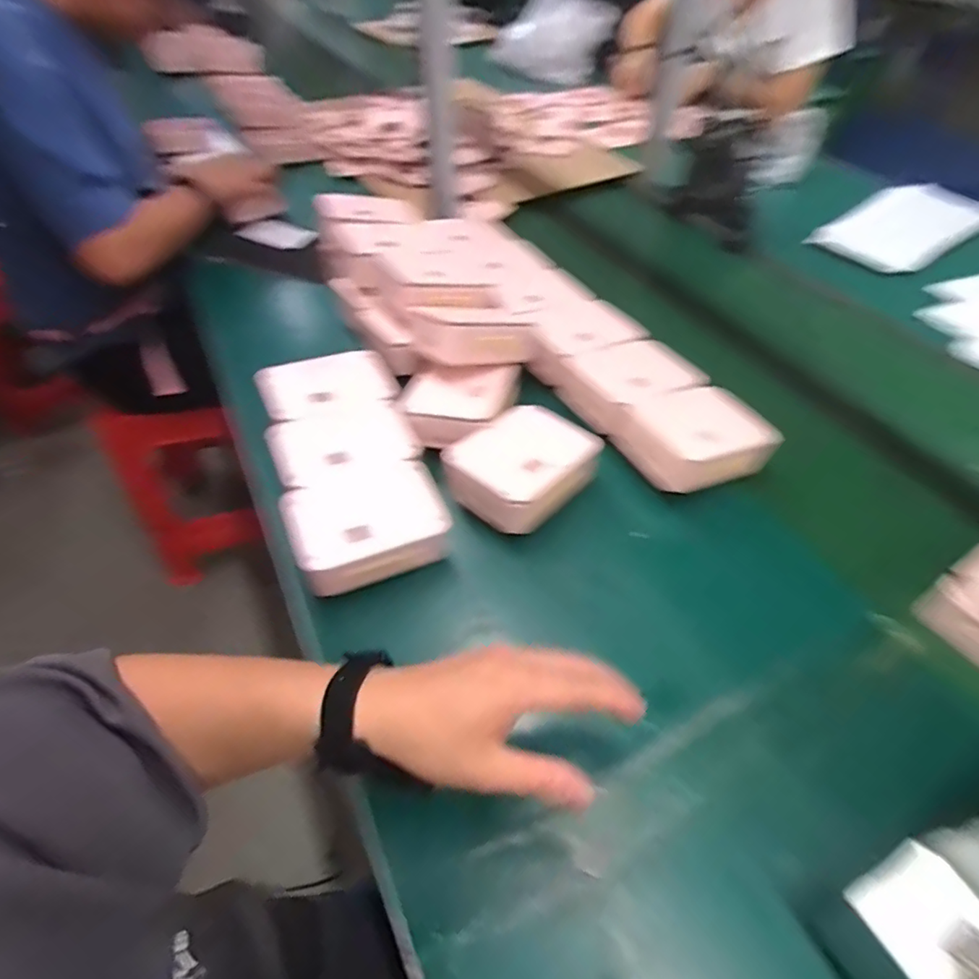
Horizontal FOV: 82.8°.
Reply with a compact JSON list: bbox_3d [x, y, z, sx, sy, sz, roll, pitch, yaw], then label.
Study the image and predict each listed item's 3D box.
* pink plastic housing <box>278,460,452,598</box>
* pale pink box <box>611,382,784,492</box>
[{"bbox_3d":[-0.115,0.033,0.529,0.141,0.046,0.097,-18,51,-15],"label":"pink plastic housing"},{"bbox_3d":[0.212,-0.057,0.573,0.132,0.046,0.107,-22,52,-18],"label":"pale pink box"}]

